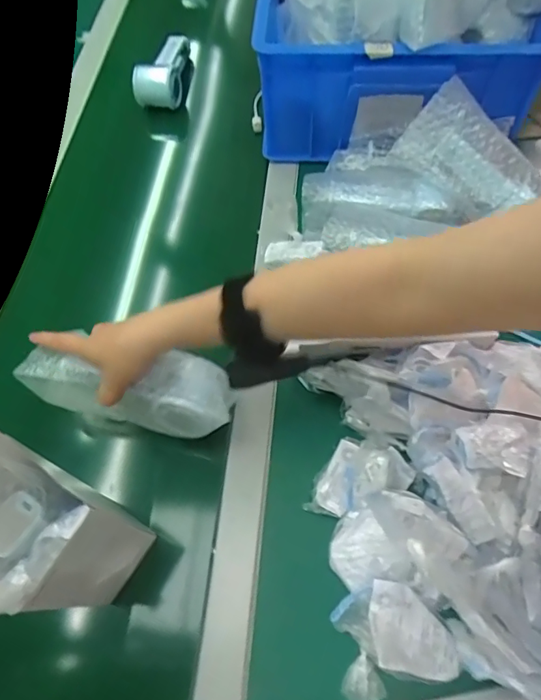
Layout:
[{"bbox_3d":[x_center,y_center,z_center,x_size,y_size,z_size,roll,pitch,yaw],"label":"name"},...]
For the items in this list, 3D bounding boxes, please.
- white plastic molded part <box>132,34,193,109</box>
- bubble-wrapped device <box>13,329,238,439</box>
[{"bbox_3d":[-0.163,-0.431,0.738,0.080,0.051,0.131,-2,62,1],"label":"white plastic molded part"},{"bbox_3d":[-0.132,0.035,0.472,0.198,0.057,0.067,8,63,4],"label":"bubble-wrapped device"}]

